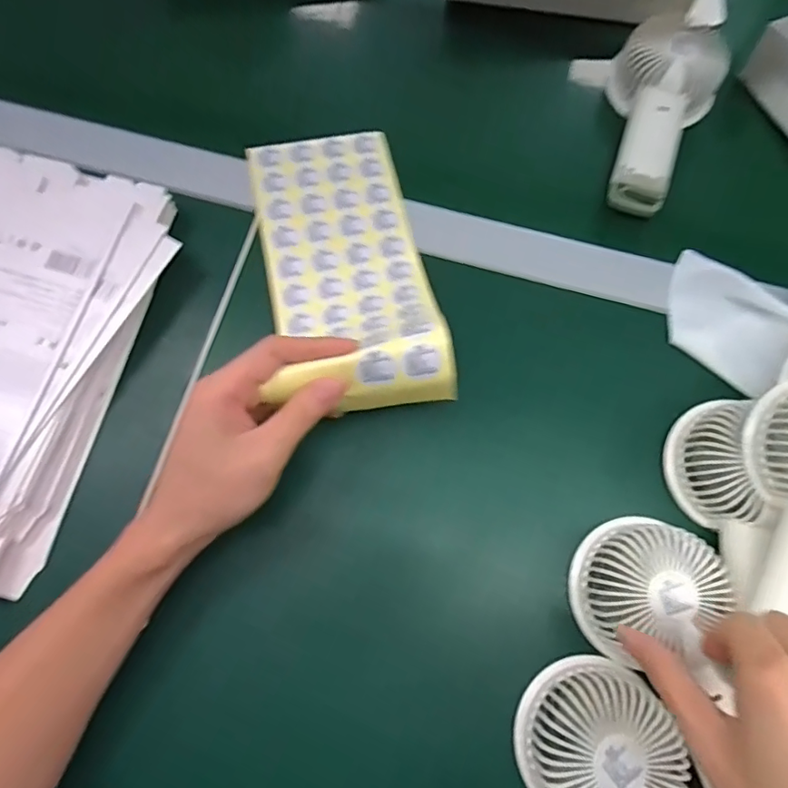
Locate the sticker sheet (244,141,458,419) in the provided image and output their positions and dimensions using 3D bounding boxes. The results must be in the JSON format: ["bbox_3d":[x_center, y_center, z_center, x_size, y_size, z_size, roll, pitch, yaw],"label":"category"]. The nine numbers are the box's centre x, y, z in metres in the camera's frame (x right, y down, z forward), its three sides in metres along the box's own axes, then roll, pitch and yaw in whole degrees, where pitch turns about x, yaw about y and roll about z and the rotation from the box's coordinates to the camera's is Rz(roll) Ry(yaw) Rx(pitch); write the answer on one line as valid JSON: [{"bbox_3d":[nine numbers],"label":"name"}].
[{"bbox_3d":[-0.037,-0.095,0.381,0.118,0.047,0.243,-16,56,-4],"label":"sticker sheet"}]

